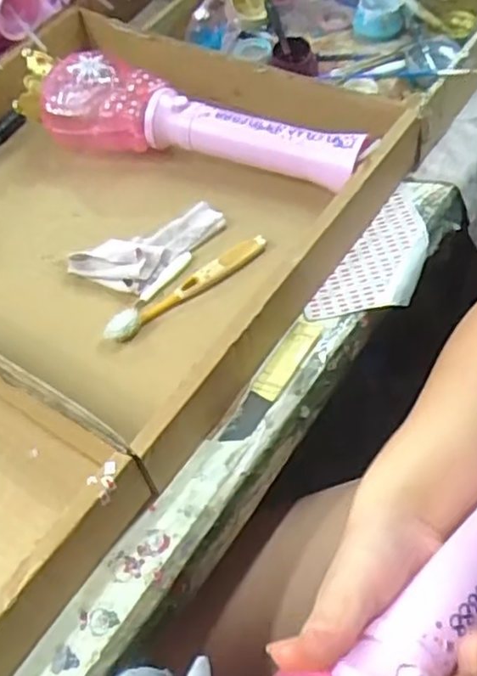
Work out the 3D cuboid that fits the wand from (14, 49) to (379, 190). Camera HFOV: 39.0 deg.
[{"bbox_3d":[-0.043,-0.180,0.574,0.313,0.073,0.067,13,57,14],"label":"wand"}]

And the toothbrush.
[{"bbox_3d":[-0.037,-0.039,0.498,0.138,0.011,0.018,-34,59,-18],"label":"toothbrush"}]

